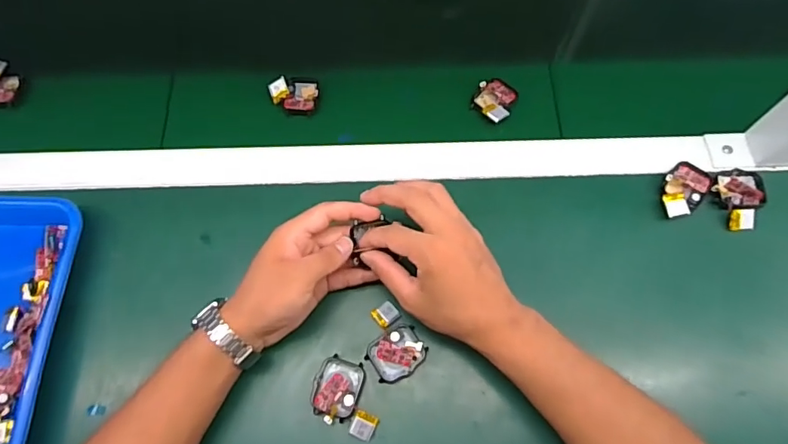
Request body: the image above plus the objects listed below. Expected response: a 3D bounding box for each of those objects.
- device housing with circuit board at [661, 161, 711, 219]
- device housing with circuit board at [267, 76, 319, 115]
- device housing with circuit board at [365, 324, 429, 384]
[{"bbox_3d":[0.271,-0.027,0.480,0.036,0.017,0.060,31,71,12],"label":"device housing with circuit board"},{"bbox_3d":[-0.105,-0.132,0.538,0.048,0.008,0.039,0,83,-10],"label":"device housing with circuit board"},{"bbox_3d":[0.002,0.110,0.430,0.046,0.007,0.040,-32,71,-12],"label":"device housing with circuit board"}]

